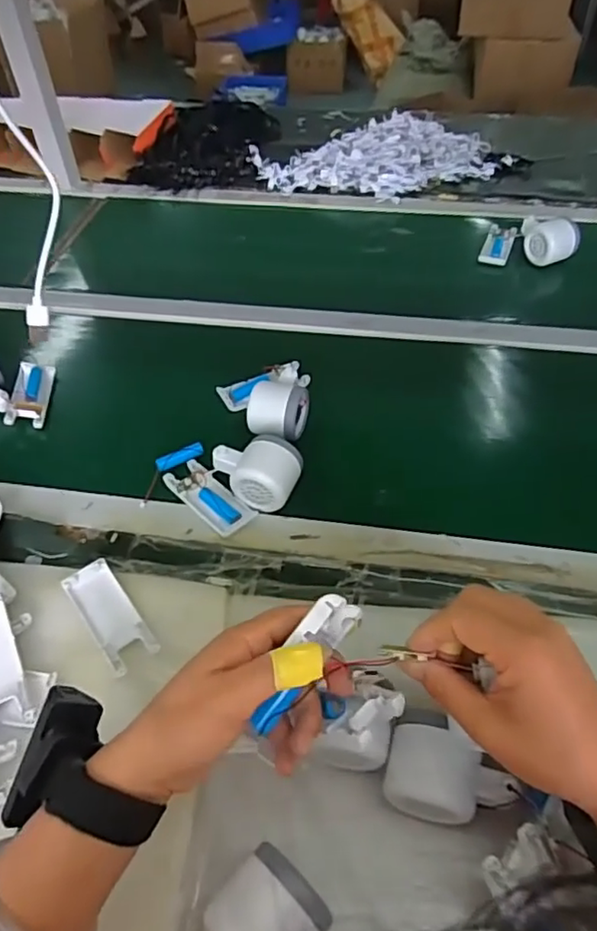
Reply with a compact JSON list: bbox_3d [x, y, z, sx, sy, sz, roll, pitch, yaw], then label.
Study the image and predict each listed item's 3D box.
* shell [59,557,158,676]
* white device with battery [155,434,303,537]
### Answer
[{"bbox_3d":[-0.156,0.124,0.488,0.038,0.012,0.105,-31,54,-23],"label":"shell"},{"bbox_3d":[-0.068,0.001,0.581,0.100,0.048,0.131,-37,57,-26],"label":"white device with battery"}]

